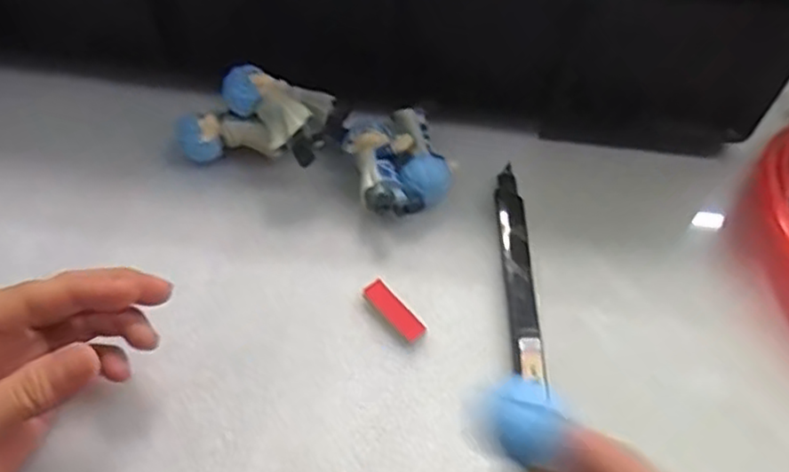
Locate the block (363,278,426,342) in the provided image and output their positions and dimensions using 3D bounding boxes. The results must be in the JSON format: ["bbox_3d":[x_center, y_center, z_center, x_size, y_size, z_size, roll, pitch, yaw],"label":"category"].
[{"bbox_3d":[0.000,0.037,0.343,0.013,0.005,0.037,-35,64,-24],"label":"block"}]

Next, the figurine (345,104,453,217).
[{"bbox_3d":[0.001,-0.043,0.382,0.051,0.028,0.067,-13,57,-12],"label":"figurine"}]

